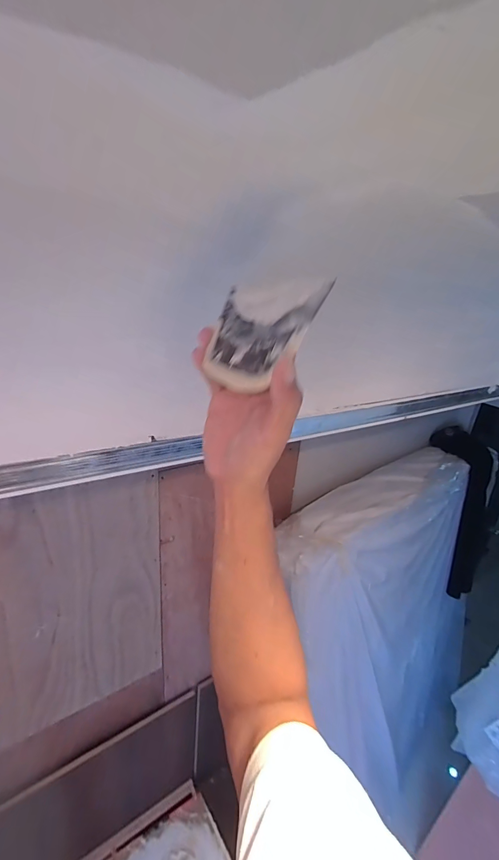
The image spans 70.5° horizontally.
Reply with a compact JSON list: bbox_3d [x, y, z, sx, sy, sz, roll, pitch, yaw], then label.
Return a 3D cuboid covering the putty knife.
[{"bbox_3d":[0.000,-0.083,0.308,0.011,0.094,0.133,21,0,-38],"label":"putty knife"}]

